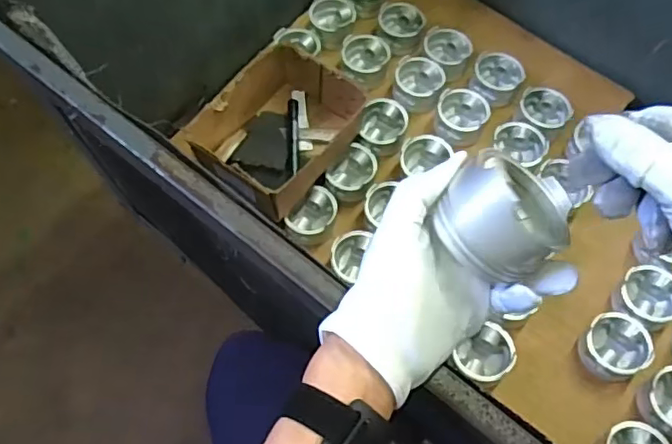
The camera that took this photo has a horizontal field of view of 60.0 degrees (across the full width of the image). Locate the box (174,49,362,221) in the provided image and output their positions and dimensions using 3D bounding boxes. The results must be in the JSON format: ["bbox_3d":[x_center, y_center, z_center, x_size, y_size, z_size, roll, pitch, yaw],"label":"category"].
[{"bbox_3d":[-0.083,-0.124,0.845,0.175,0.112,0.207,35,71,15],"label":"box"}]

